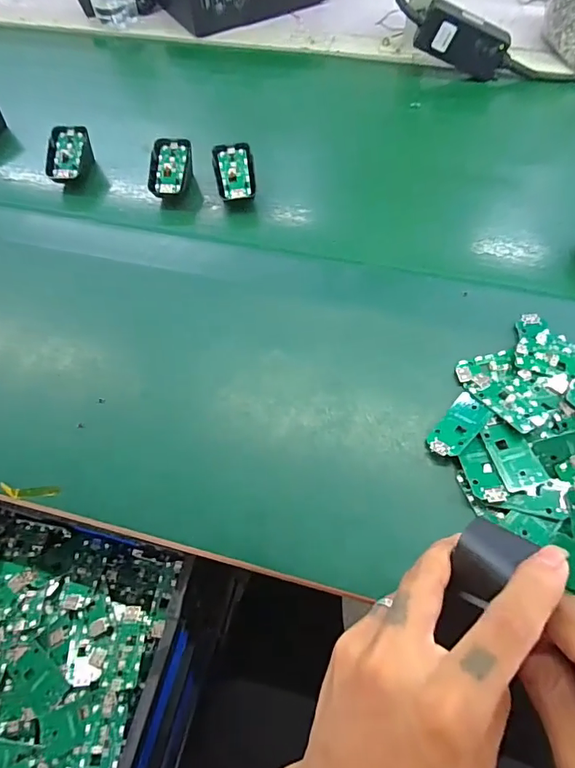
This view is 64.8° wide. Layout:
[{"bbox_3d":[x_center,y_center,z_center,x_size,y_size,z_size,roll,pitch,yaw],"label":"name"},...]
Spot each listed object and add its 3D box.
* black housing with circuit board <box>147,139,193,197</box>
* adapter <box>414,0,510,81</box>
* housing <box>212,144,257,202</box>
[{"bbox_3d":[-0.135,-0.243,0.521,0.043,0.032,0.070,10,79,-4],"label":"black housing with circuit board"},{"bbox_3d":[0.228,-0.442,0.590,0.118,0.058,0.031,21,63,-8],"label":"adapter"},{"bbox_3d":[-0.058,-0.231,0.514,0.043,0.045,0.064,-7,61,-1],"label":"housing"}]

